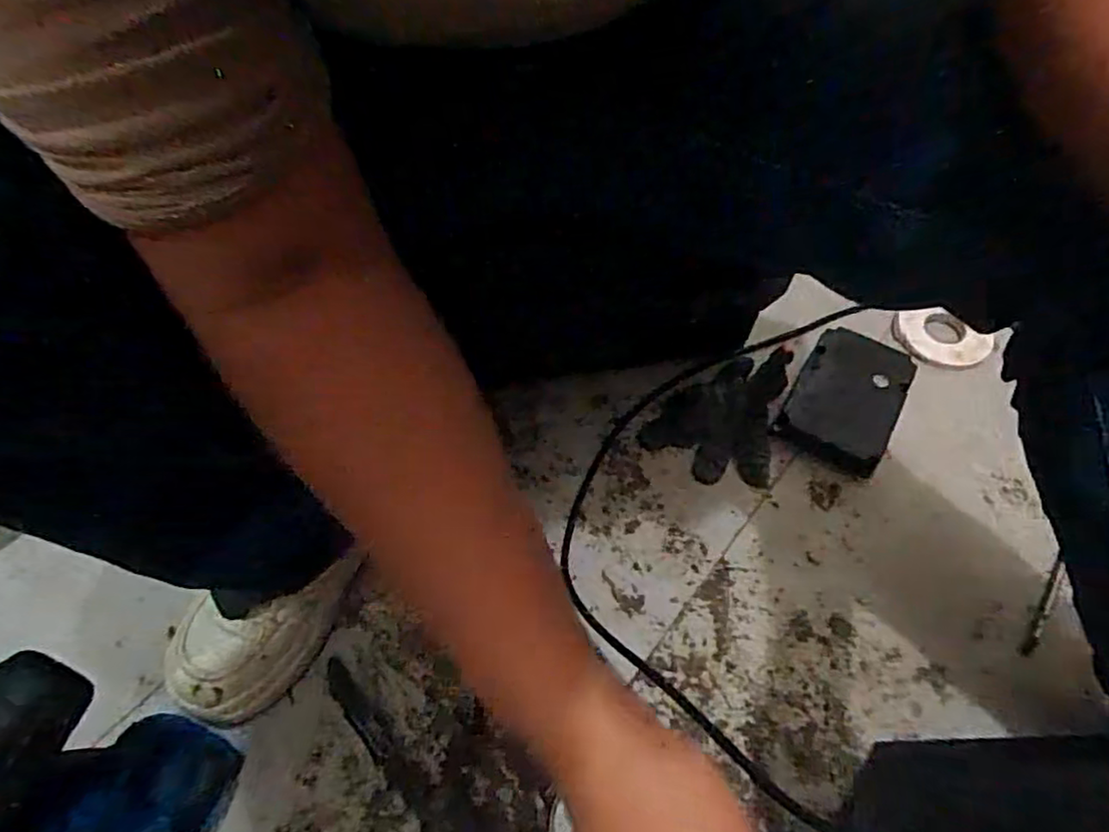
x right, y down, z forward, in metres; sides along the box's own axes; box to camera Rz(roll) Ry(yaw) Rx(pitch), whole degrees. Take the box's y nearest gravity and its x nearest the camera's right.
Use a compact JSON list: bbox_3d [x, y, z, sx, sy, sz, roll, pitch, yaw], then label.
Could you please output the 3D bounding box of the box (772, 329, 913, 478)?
[{"bbox_3d":[0.287,-0.017,0.621,0.096,0.024,0.141,28,61,17],"label":"box"}]

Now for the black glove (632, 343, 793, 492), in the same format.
[{"bbox_3d":[0.153,-0.007,0.606,0.123,0.040,0.136,14,57,9],"label":"black glove"}]

